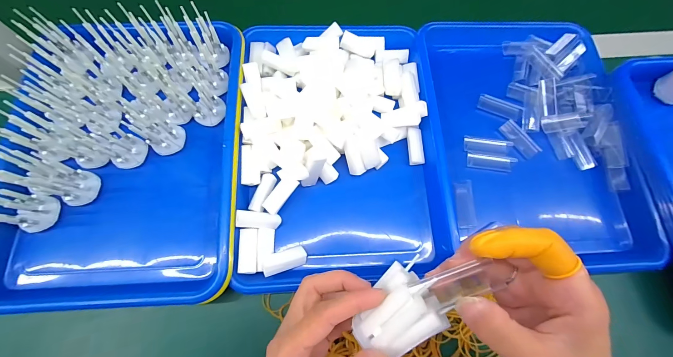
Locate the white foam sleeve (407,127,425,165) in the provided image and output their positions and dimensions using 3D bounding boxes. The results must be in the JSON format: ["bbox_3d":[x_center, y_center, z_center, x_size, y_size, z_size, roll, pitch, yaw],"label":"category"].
[{"bbox_3d":[0.099,-0.041,0.363,0.018,0.008,0.047,-3,72,-3],"label":"white foam sleeve"}]

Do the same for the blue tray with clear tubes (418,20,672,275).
[{"bbox_3d":[0.235,-0.060,0.374,0.243,0.051,0.339,-2,72,-3],"label":"blue tray with clear tubes"}]

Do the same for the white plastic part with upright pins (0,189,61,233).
[{"bbox_3d":[-0.311,0.029,0.279,0.029,0.070,0.035,14,72,3],"label":"white plastic part with upright pins"}]

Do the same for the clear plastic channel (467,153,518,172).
[{"bbox_3d":[0.190,-0.021,0.358,0.056,0.008,0.018,6,72,0],"label":"clear plastic channel"}]

